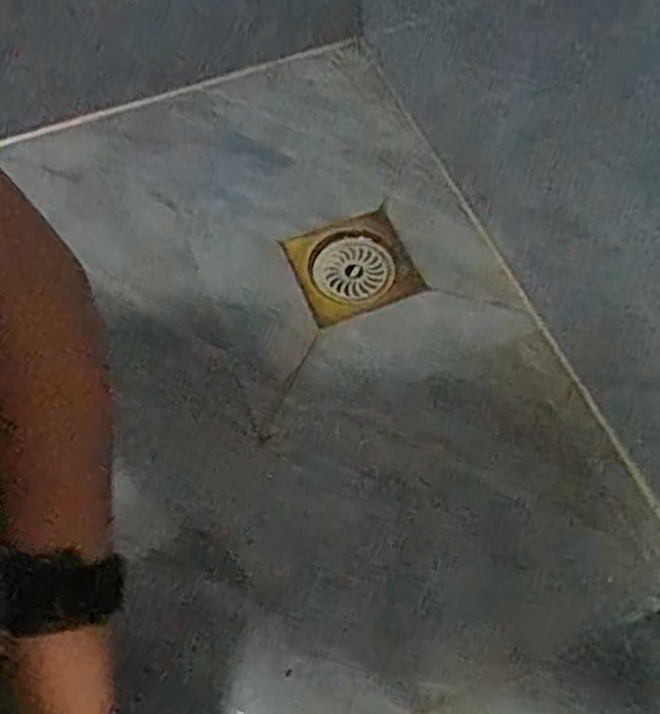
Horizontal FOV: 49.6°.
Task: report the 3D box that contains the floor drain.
[{"bbox_3d":[0.021,-0.079,0.630,0.102,0.015,0.094,-17,61,-7],"label":"floor drain"}]

